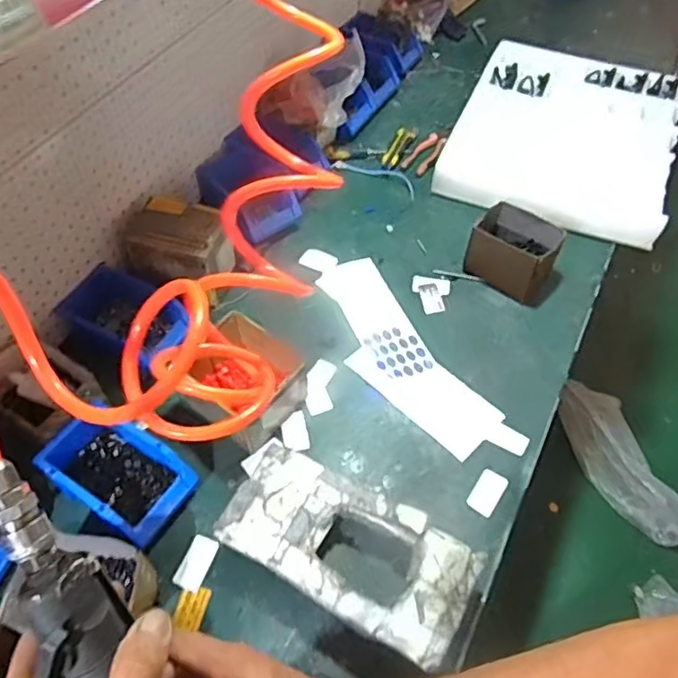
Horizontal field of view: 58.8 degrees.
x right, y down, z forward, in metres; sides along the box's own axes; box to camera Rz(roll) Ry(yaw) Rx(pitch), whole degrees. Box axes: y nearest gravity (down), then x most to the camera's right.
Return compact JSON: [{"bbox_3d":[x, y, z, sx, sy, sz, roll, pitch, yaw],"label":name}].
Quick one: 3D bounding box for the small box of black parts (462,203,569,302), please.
[{"bbox_3d":[0.310,-0.158,1.070,0.147,0.099,0.116,29,59,20],"label":"small box of black parts"}]

